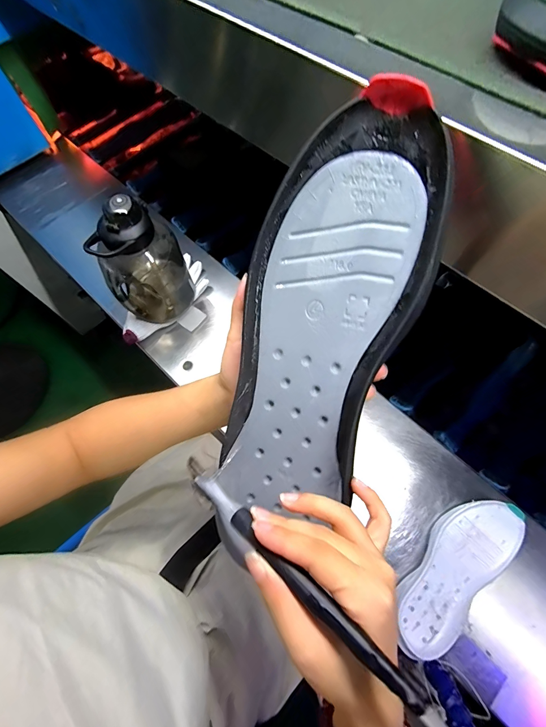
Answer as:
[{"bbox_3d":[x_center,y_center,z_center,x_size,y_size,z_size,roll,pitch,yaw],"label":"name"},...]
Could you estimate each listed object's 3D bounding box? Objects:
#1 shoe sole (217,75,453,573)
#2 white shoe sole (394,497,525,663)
[{"bbox_3d":[0.029,-0.023,0.235,0.117,0.037,0.295,20,103,10],"label":"shoe sole"},{"bbox_3d":[0.247,0.278,0.441,0.229,0.037,0.085,-38,71,-12],"label":"white shoe sole"}]

